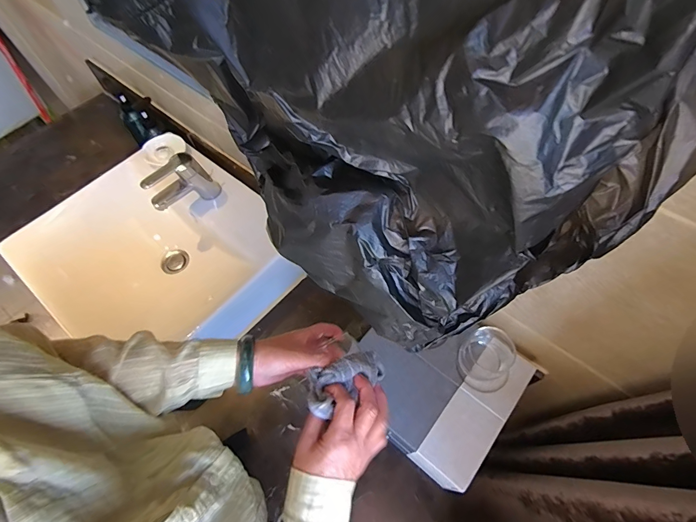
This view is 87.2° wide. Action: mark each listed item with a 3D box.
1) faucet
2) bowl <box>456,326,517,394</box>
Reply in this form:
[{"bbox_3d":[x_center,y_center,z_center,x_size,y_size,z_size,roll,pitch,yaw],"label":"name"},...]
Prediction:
[{"bbox_3d":[-0.325,-0.150,0.714,0.128,0.097,0.044,-37,66,-17],"label":"faucet"},{"bbox_3d":[0.217,0.152,0.564,0.080,0.071,0.081,-1,61,2],"label":"bowl"}]

